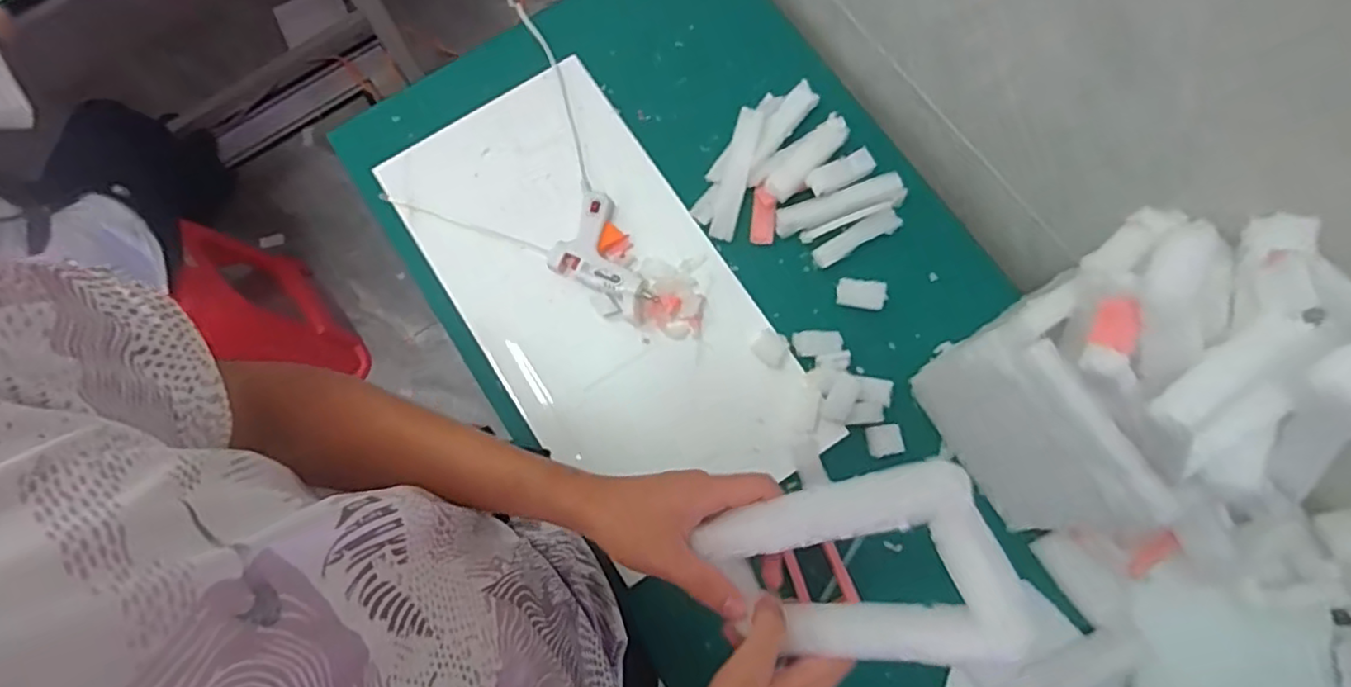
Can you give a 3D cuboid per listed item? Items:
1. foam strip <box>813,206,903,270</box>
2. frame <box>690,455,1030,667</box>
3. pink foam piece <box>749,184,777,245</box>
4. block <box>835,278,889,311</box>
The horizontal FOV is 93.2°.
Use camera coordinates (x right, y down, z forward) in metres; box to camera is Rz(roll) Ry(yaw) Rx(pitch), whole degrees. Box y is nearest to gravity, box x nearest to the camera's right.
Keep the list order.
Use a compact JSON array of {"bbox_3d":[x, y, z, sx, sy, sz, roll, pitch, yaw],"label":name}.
[{"bbox_3d":[0.222,-0.129,0.781,0.113,0.028,0.028,-27,78,-6],"label":"foam strip"},{"bbox_3d":[0.104,0.133,0.377,0.168,0.026,0.104,-17,90,29],"label":"frame"},{"bbox_3d":[0.109,-0.159,0.791,0.031,0.007,0.070,0,96,1],"label":"pink foam piece"},{"bbox_3d":[0.223,-0.059,0.765,0.057,0.015,0.032,6,77,2],"label":"block"}]

